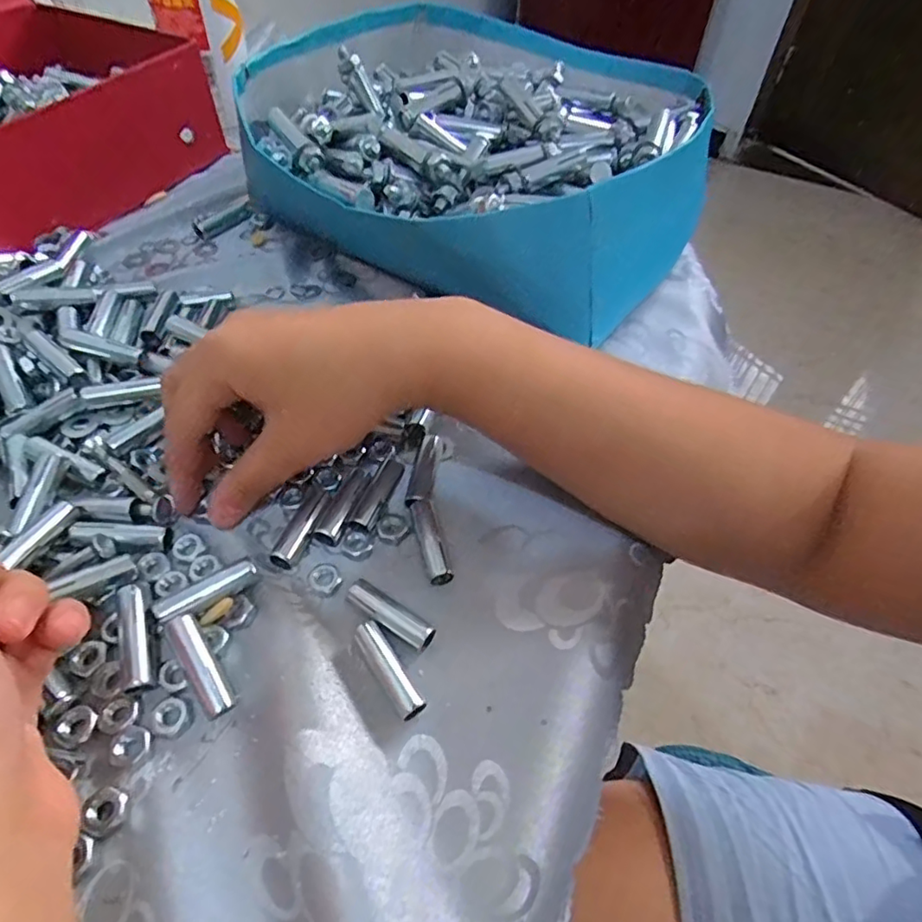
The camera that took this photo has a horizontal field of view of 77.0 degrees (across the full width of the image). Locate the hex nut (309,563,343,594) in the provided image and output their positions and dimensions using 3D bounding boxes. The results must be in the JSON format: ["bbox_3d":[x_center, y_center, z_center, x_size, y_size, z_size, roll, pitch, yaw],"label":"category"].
[{"bbox_3d":[-0.058,0.050,0.248,0.013,0.006,0.012,-13,54,-15],"label":"hex nut"}]

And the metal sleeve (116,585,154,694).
[{"bbox_3d":[-0.126,0.069,0.224,0.011,0.009,0.043,-15,55,-17],"label":"metal sleeve"}]

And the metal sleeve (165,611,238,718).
[{"bbox_3d":[-0.098,0.076,0.218,0.011,0.007,0.040,-28,73,-24],"label":"metal sleeve"}]

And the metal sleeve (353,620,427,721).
[{"bbox_3d":[-0.028,0.081,0.224,0.011,0.010,0.039,-28,59,-24],"label":"metal sleeve"}]

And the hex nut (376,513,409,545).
[{"bbox_3d":[-0.032,0.030,0.267,0.014,0.005,0.015,-10,54,-13],"label":"hex nut"}]

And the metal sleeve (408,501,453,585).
[{"bbox_3d":[-0.014,0.037,0.260,0.012,0.011,0.041,-12,54,-15],"label":"metal sleeve"}]

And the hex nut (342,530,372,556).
[{"bbox_3d":[-0.047,0.037,0.261,0.011,0.004,0.012,-30,61,-26],"label":"hex nut"}]

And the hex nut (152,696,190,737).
[{"bbox_3d":[-0.106,0.093,0.212,0.013,0.004,0.013,-36,63,-28],"label":"hex nut"}]

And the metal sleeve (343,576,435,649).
[{"bbox_3d":[-0.029,0.063,0.239,0.041,0.009,0.013,30,55,17],"label":"metal sleeve"}]

